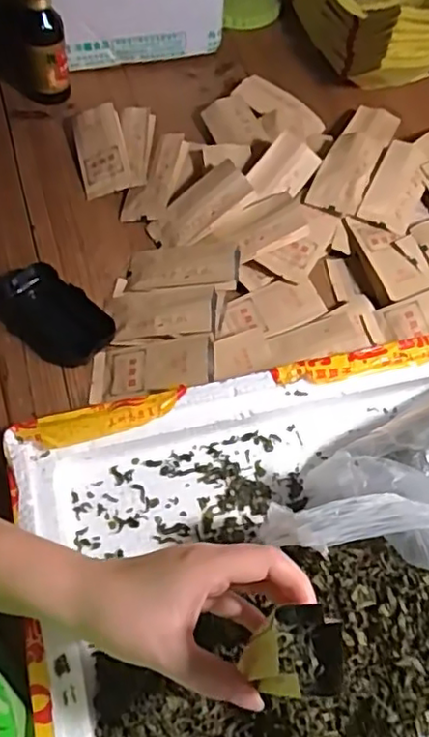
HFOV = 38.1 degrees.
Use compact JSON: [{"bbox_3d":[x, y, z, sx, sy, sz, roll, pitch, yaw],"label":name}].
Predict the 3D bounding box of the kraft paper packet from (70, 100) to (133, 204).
[{"bbox_3d":[-0.123,-0.236,0.673,0.054,0.009,0.111,-18,73,5],"label":"kraft paper packet"}]

